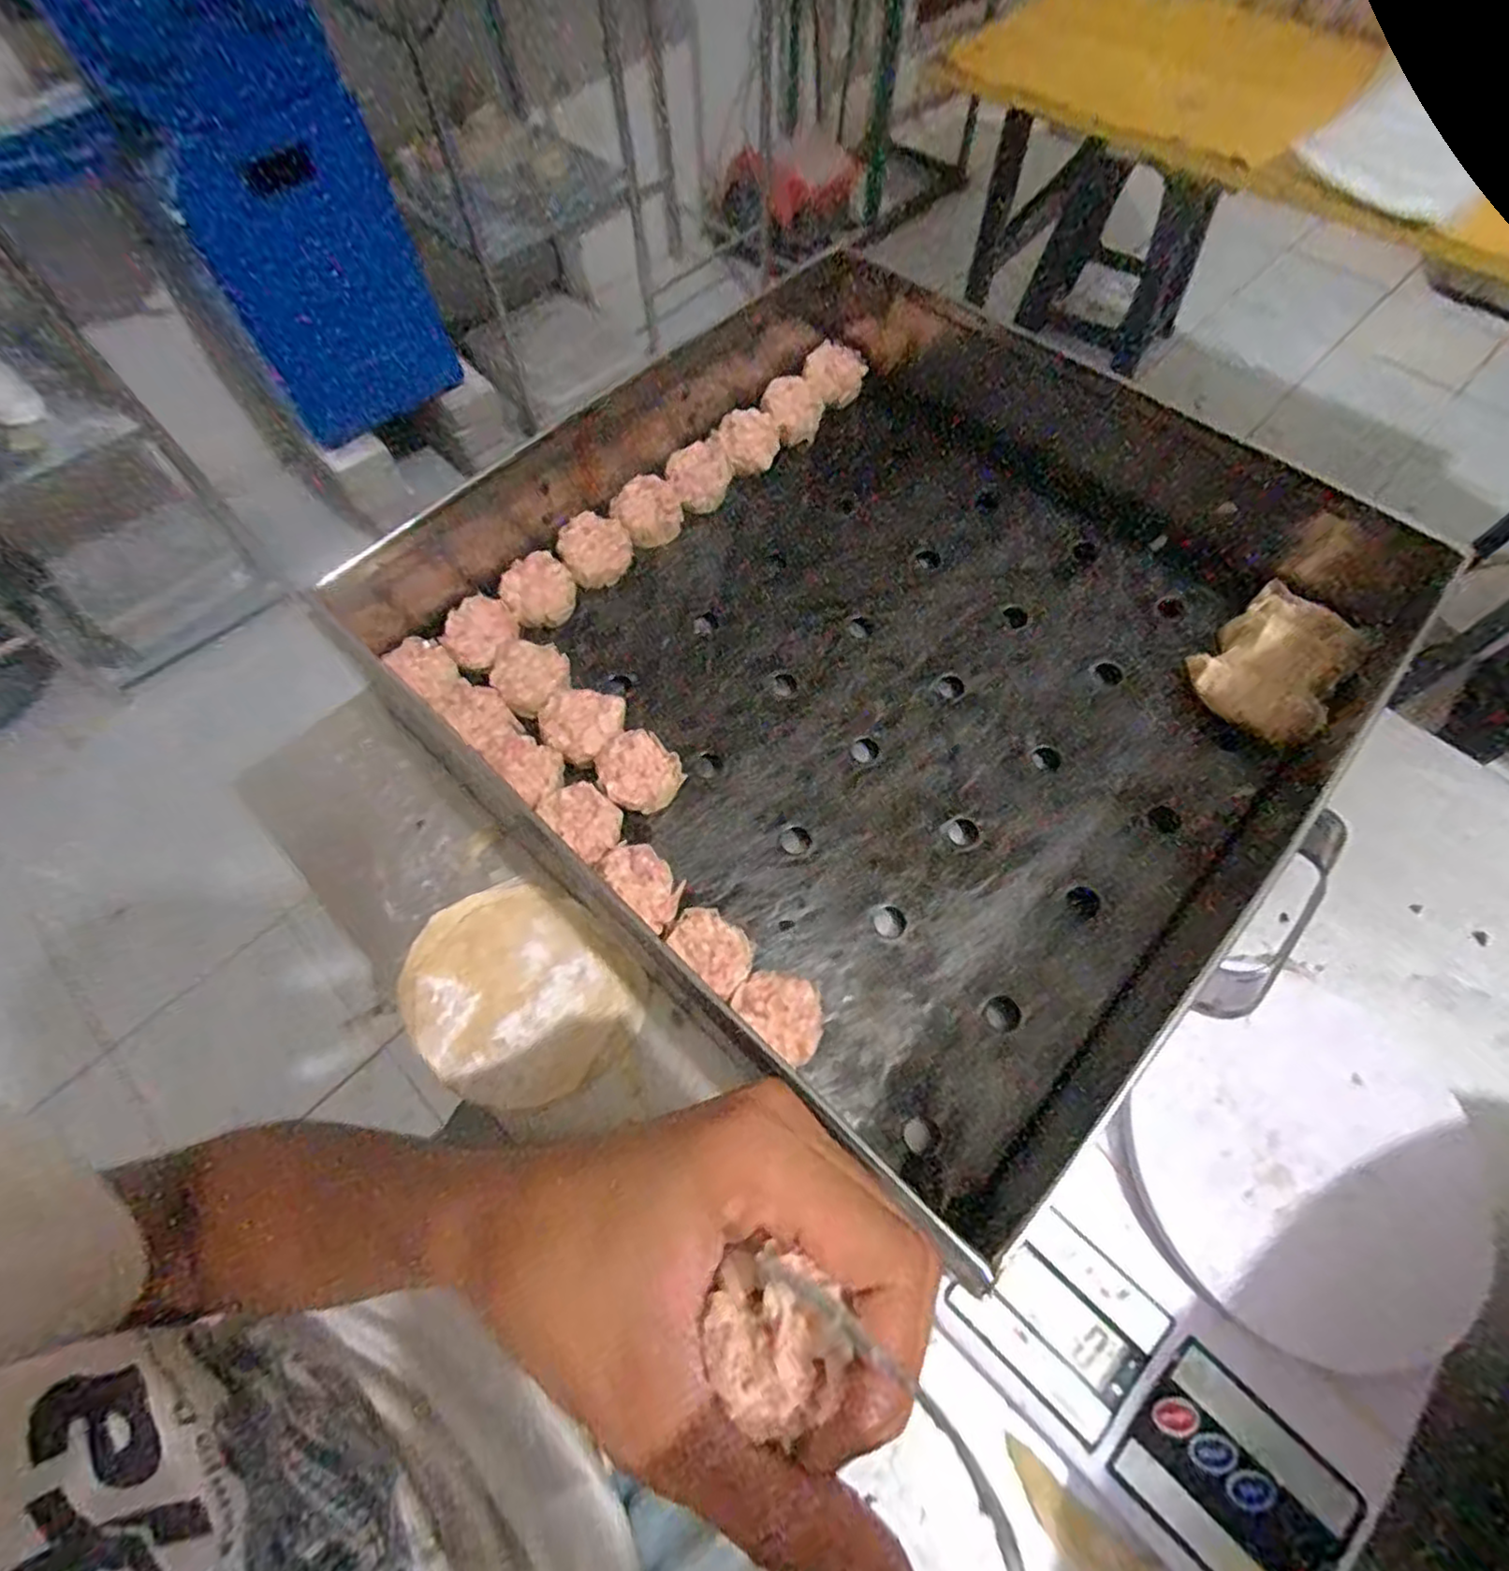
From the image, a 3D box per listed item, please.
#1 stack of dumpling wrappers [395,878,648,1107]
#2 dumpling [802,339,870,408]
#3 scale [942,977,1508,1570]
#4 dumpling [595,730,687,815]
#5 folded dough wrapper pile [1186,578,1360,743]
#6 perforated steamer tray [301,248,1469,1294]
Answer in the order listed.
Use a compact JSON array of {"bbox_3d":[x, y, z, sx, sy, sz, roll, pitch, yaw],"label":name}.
[{"bbox_3d":[-0.113,0.099,0.336,0.107,0.018,0.094,41,71,18],"label":"stack of dumpling wrappers"},{"bbox_3d":[0.056,-0.286,0.490,0.039,0.024,0.044,13,65,7],"label":"dumpling"},{"bbox_3d":[0.190,0.177,0.276,0.145,0.036,0.211,40,71,18],"label":"scale"},{"bbox_3d":[-0.059,-0.006,0.359,0.040,0.034,0.037,-26,67,-11],"label":"dumpling"},{"bbox_3d":[0.285,-0.063,0.381,0.074,0.031,0.068,-35,69,-15],"label":"folded dough wrapper pile"},{"bbox_3d":[0.091,-0.103,0.389,0.454,0.089,0.482,42,73,15],"label":"perforated steamer tray"}]

